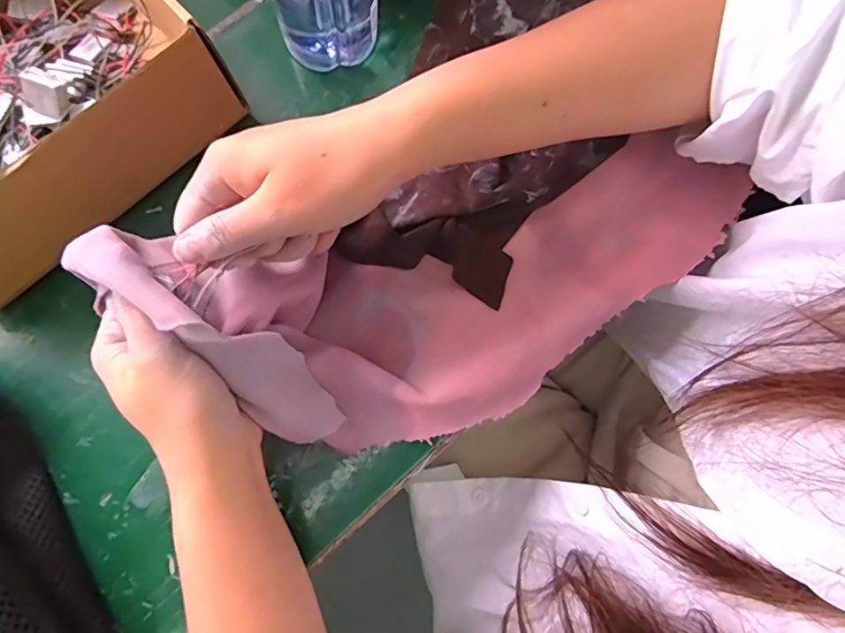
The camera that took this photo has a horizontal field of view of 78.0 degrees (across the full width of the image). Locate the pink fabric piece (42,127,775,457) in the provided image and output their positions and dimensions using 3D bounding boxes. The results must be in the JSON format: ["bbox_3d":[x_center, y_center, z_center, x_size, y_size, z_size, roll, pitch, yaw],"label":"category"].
[{"bbox_3d":[0.030,-0.016,0.293,0.355,0.079,0.139,-17,80,-15],"label":"pink fabric piece"}]

